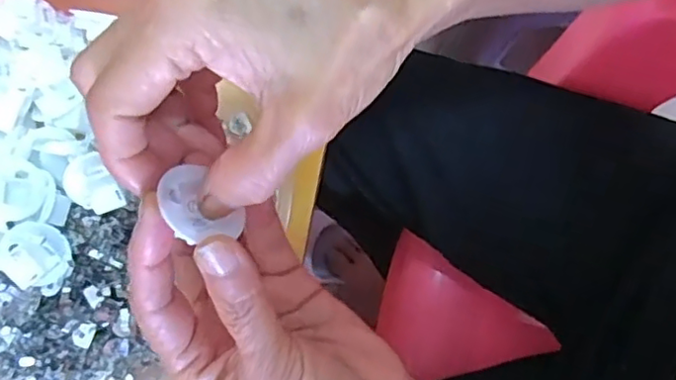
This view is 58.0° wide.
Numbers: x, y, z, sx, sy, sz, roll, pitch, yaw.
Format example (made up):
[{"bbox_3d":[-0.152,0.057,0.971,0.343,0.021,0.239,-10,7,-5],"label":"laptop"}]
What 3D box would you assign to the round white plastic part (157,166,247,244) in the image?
[{"bbox_3d":[-0.049,0.007,0.216,0.029,0.028,0.004,43,127,-13],"label":"round white plastic part"}]

